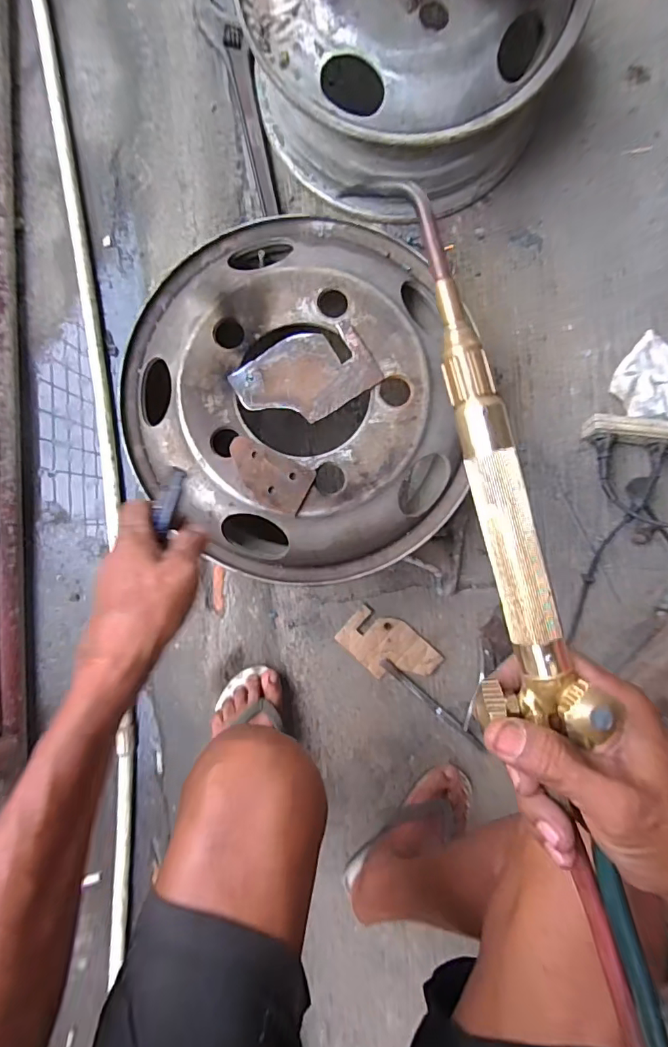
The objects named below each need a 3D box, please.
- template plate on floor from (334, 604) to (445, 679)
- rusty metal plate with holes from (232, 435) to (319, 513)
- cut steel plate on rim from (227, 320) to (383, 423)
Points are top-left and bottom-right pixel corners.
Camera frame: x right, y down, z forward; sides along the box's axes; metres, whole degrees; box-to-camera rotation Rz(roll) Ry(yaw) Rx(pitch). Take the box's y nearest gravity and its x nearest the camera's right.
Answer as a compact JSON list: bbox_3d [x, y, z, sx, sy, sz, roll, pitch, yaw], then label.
[{"bbox_3d":[0.083,0.189,0.744,0.141,0.008,0.090,43,91,1],"label":"template plate on floor"},{"bbox_3d":[-0.074,-0.051,0.532,0.094,0.008,0.055,26,90,1],"label":"rusty metal plate with holes"},{"bbox_3d":[-0.029,-0.161,0.534,0.145,0.005,0.093,-32,90,-3],"label":"cut steel plate on rim"}]

